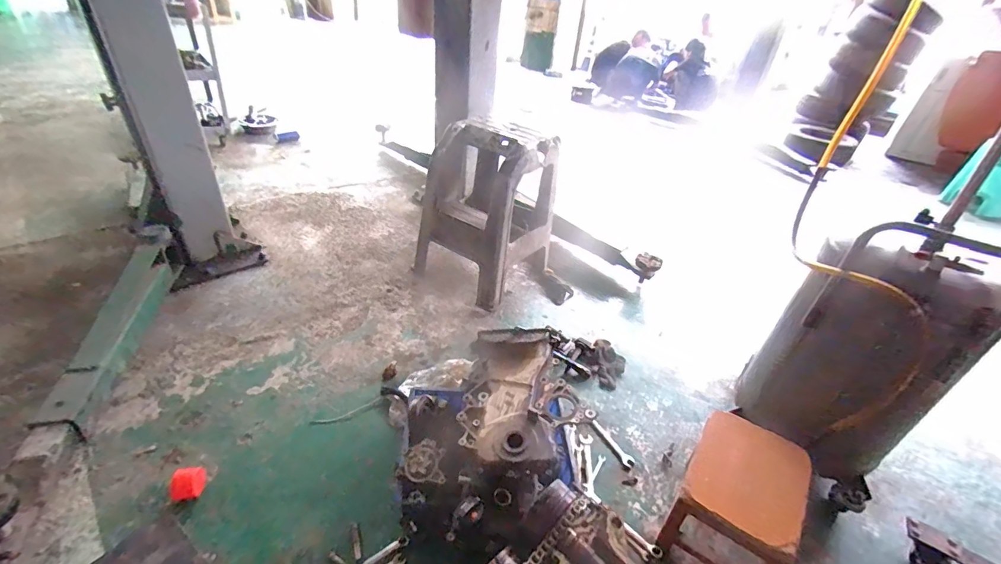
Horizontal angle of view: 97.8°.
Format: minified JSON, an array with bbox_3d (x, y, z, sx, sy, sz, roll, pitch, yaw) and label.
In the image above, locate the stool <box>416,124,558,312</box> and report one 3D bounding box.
[{"bbox_3d":[-0.066,-0.298,1.787,0.452,0.600,0.439,26,40,25],"label":"stool"}]

